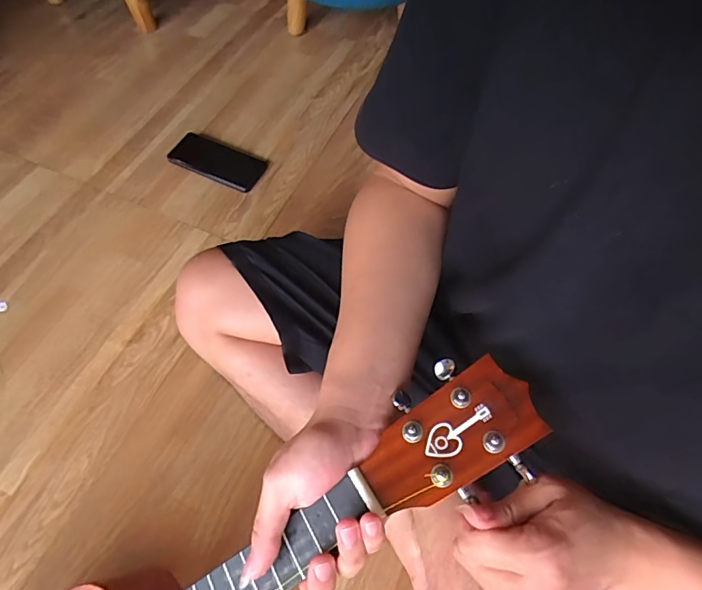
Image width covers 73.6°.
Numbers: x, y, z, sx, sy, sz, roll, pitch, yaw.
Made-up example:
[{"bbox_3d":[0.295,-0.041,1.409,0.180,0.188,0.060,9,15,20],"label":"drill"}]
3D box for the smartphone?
[{"bbox_3d":[-0.237,-0.240,0.835,0.165,0.015,0.085,22,62,2],"label":"smartphone"}]

